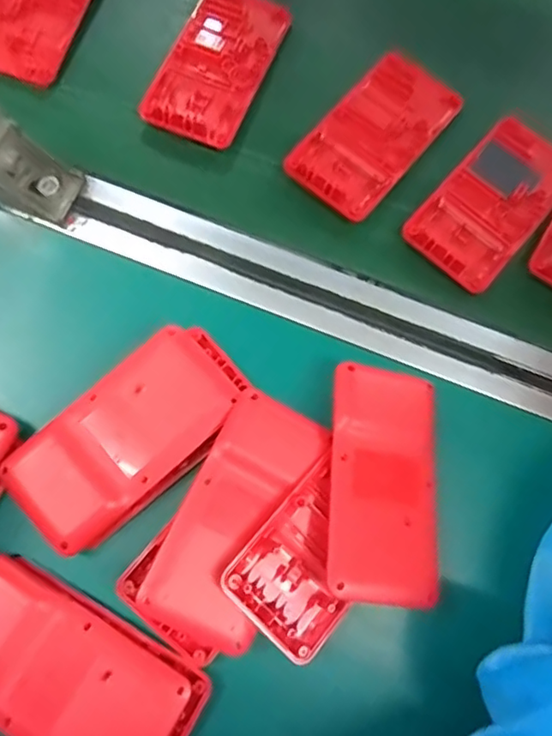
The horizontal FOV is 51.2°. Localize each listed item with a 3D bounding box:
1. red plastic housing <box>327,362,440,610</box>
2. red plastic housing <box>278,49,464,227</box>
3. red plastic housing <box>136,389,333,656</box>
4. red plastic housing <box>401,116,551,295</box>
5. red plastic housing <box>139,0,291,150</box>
[{"bbox_3d":[0.056,0.057,0.297,0.056,0.017,0.118,5,71,-1],"label":"red plastic housing"},{"bbox_3d":[0.063,-0.147,0.368,0.061,0.018,0.116,38,74,10],"label":"red plastic housing"},{"bbox_3d":[-0.019,0.073,0.288,0.054,0.009,0.118,23,72,5],"label":"red plastic housing"},{"bbox_3d":[0.137,-0.105,0.359,0.062,0.008,0.121,40,74,6],"label":"red plastic housing"},{"bbox_3d":[-0.037,-0.196,0.376,0.058,0.019,0.120,22,72,5],"label":"red plastic housing"}]

